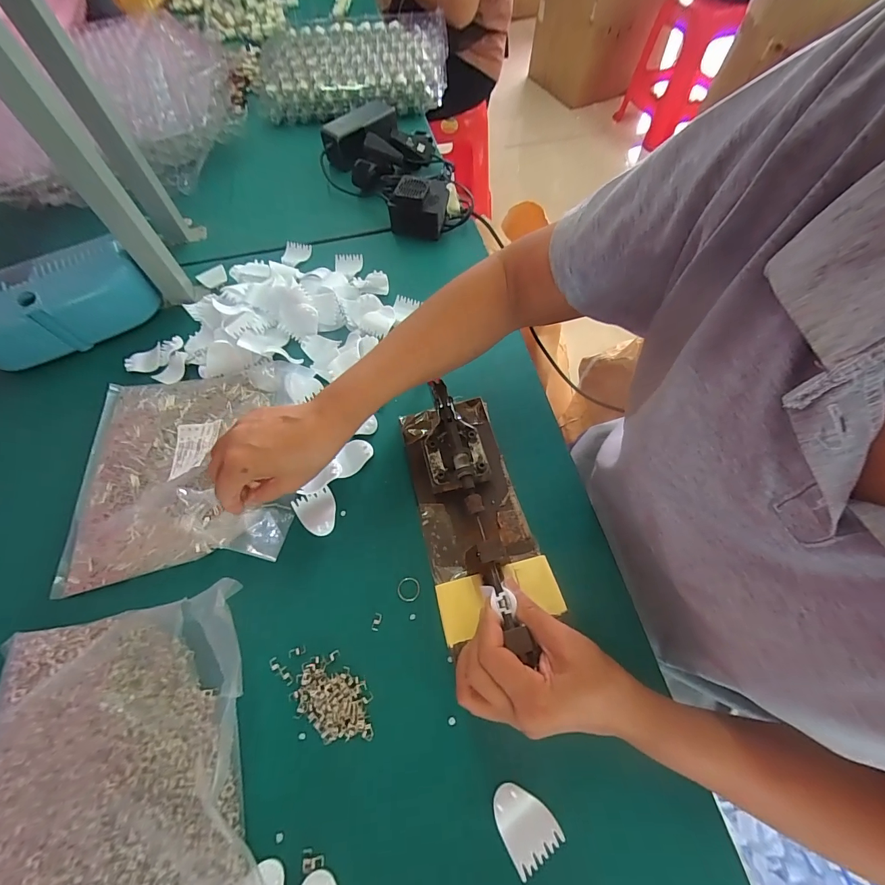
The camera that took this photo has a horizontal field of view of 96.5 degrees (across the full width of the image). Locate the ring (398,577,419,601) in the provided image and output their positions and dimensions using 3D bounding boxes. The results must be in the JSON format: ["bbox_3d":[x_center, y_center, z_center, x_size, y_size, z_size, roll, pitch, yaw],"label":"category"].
[{"bbox_3d":[-0.031,0.136,0.366,0.021,0.004,0.020,-1,62,1],"label":"ring"}]

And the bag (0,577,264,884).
[{"bbox_3d":[-0.248,0.241,0.299,0.191,0.031,0.224,-14,63,-6],"label":"bag"}]

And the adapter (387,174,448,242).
[{"bbox_3d":[-0.032,-0.347,0.574,0.078,0.060,0.070,7,63,5],"label":"adapter"}]

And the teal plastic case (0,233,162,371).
[{"bbox_3d":[-0.461,-0.163,0.470,0.201,0.093,0.067,-21,64,-9],"label":"teal plastic case"}]

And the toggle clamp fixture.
[{"bbox_3d":[0.029,0.058,0.372,0.102,0.056,0.245,-14,64,-5],"label":"toggle clamp fixture"}]

